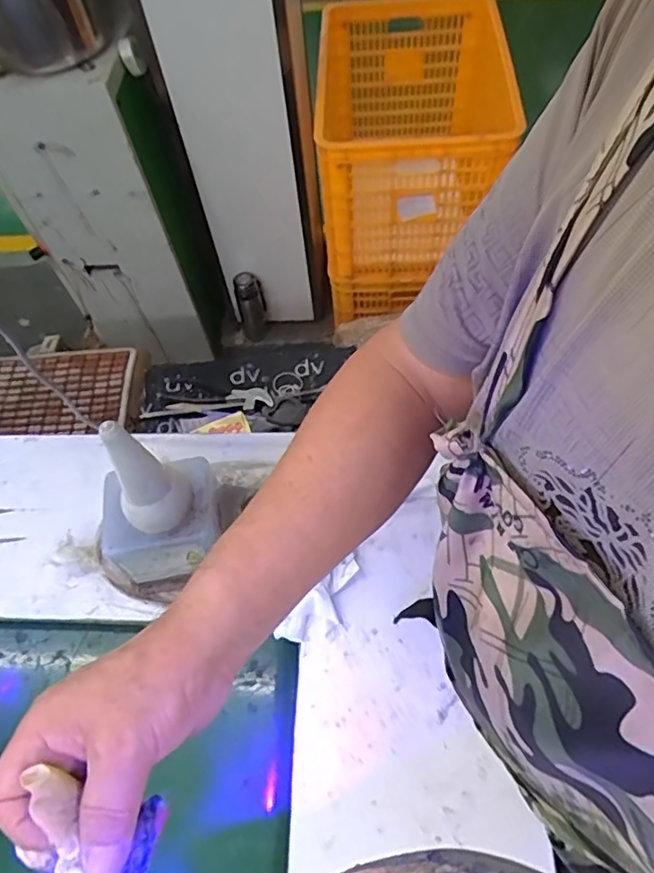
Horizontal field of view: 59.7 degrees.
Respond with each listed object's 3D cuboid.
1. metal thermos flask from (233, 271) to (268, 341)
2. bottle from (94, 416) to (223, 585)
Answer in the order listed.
[{"bbox_3d":[-0.219,-0.371,1.663,0.078,0.213,0.083,-14,58,-4],"label":"metal thermos flask"},{"bbox_3d":[-0.181,0.058,0.586,0.119,0.214,0.107,-7,58,0],"label":"bottle"}]

